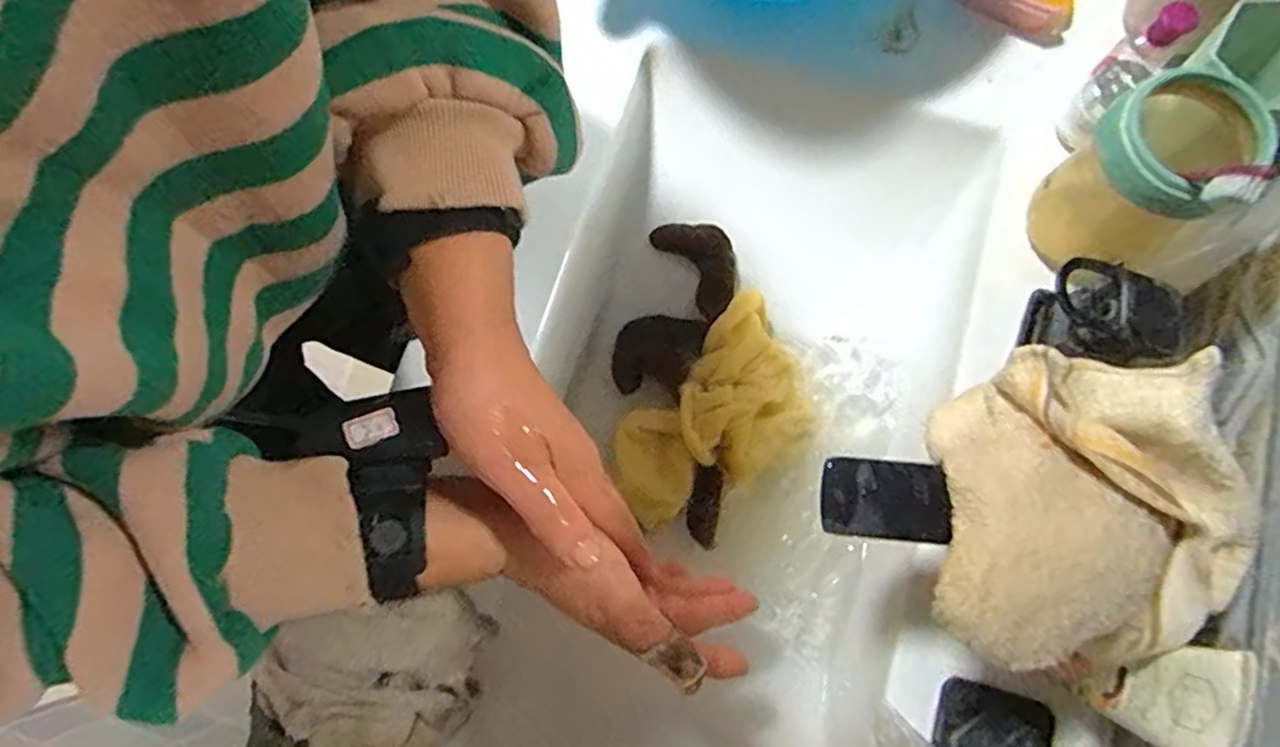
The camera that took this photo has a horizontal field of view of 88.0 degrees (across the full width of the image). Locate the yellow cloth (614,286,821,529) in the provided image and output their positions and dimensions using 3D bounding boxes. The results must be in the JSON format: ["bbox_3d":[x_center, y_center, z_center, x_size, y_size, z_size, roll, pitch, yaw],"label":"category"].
[{"bbox_3d":[0.060,0.040,0.498,0.109,0.035,0.170,42,82,9],"label":"yellow cloth"}]

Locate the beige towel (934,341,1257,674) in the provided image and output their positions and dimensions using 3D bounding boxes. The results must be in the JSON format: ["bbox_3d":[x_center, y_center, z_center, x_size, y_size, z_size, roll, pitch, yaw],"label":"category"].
[{"bbox_3d":[0.204,0.062,0.308,0.131,0.071,0.143,15,78,4],"label":"beige towel"}]

